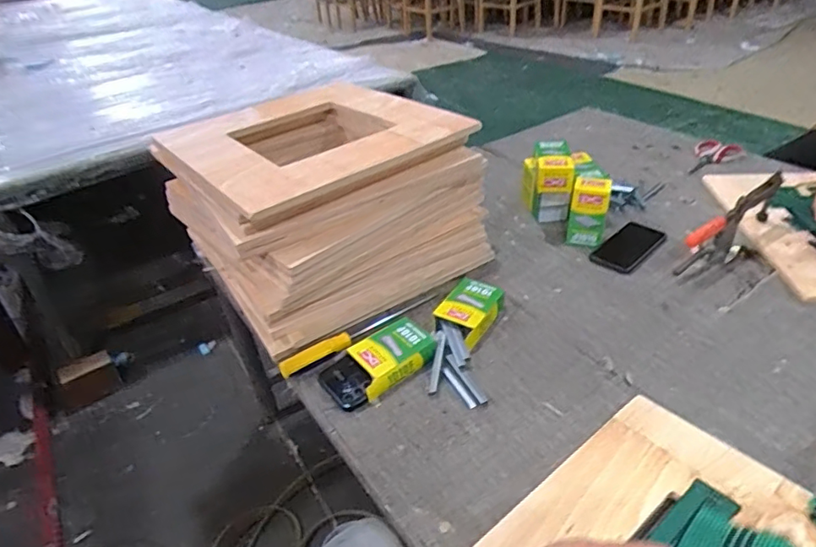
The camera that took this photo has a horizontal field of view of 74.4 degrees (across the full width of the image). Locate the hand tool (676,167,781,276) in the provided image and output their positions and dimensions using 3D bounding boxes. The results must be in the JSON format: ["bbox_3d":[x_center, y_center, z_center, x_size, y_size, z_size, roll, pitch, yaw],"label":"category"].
[{"bbox_3d":[0.574,-0.089,0.950,0.266,0.107,0.036,-26,40,-26],"label":"hand tool"}]

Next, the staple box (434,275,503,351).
[{"bbox_3d":[0.099,0.059,0.859,0.081,0.042,0.124,19,42,30],"label":"staple box"}]

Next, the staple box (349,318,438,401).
[{"bbox_3d":[-0.027,0.119,0.791,0.128,0.033,0.086,-28,41,-28],"label":"staple box"}]

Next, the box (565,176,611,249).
[{"bbox_3d":[0.337,-0.114,1.009,0.068,0.120,0.055,8,38,18],"label":"box"}]

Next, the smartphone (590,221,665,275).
[{"bbox_3d":[0.414,-0.050,0.996,0.165,0.008,0.083,-30,42,-30],"label":"smartphone"}]

